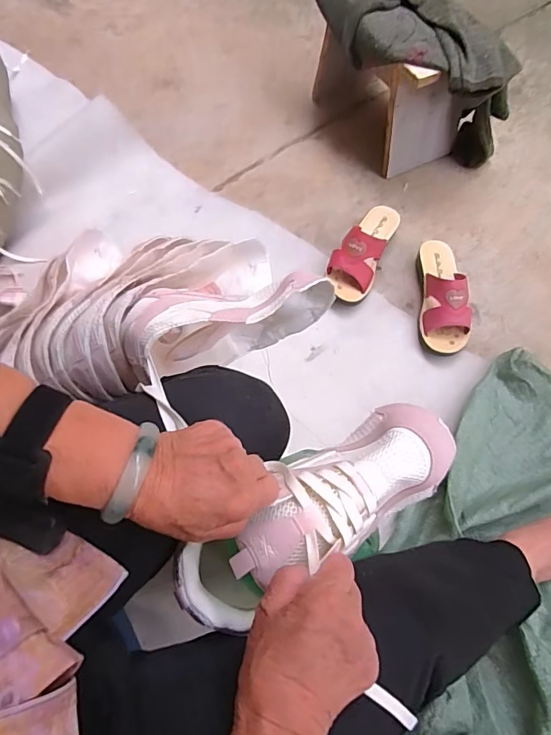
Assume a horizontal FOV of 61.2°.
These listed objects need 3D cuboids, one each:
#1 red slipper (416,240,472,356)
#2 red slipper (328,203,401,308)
[{"bbox_3d":[0.300,-0.136,0.827,0.081,0.077,0.227,3,66,1],"label":"red slipper"},{"bbox_3d":[0.164,-0.227,0.871,0.085,0.075,0.225,23,68,10],"label":"red slipper"}]

